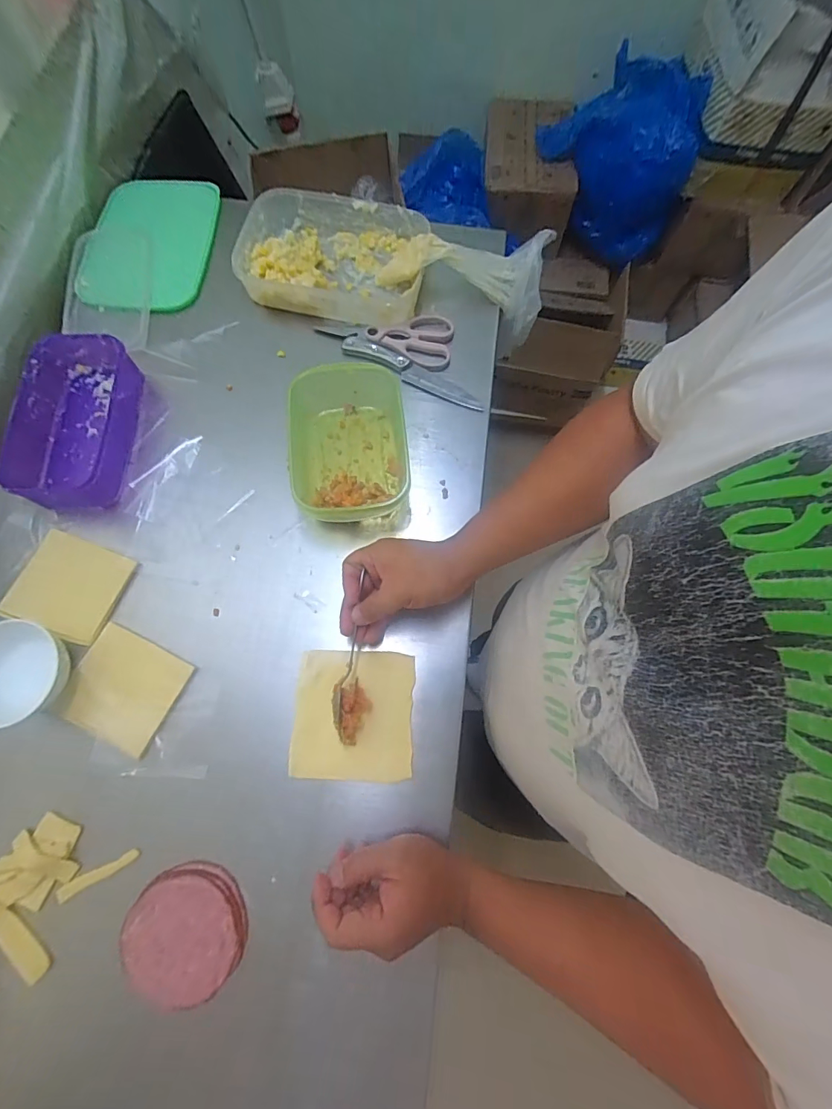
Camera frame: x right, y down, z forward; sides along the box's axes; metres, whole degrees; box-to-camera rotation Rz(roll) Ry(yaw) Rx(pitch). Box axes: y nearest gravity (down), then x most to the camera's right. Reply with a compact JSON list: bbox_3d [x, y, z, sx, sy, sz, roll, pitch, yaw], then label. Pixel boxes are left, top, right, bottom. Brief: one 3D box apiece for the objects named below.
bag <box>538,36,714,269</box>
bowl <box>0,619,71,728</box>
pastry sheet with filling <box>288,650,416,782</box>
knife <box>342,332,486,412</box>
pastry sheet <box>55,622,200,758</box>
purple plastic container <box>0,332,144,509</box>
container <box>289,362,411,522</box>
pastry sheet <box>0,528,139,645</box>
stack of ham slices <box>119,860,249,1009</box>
[{"bbox_3d":[0.542,-1.071,1.218,0.413,0.350,0.241,31,74,7],"label":"bag"},{"bbox_3d":[-0.396,0.116,0.436,0.083,0.054,0.097,5,73,-1],"label":"bowl"},{"bbox_3d":[-0.063,0.162,0.452,0.119,0.030,0.124,3,73,-1],"label":"pastry sheet with filling"},{"bbox_3d":[-0.006,-0.244,0.590,0.204,0.009,0.030,31,74,7],"label":"knife"},{"bbox_3d":[-0.302,0.137,0.459,0.110,0.009,0.098,23,73,5],"label":"pastry sheet"},{"bbox_3d":[-0.415,-0.161,0.541,0.118,0.052,0.215,2,73,-2],"label":"purple plastic container"},{"bbox_3d":[-0.078,-0.125,0.525,0.124,0.061,0.188,-7,73,-4],"label":"container"},{"bbox_3d":[-0.386,0.034,0.491,0.113,0.007,0.101,20,73,4],"label":"pastry sheet"},{"bbox_3d":[-0.207,0.343,0.400,0.104,0.011,0.105,-36,77,-12],"label":"stack of ham slices"}]

